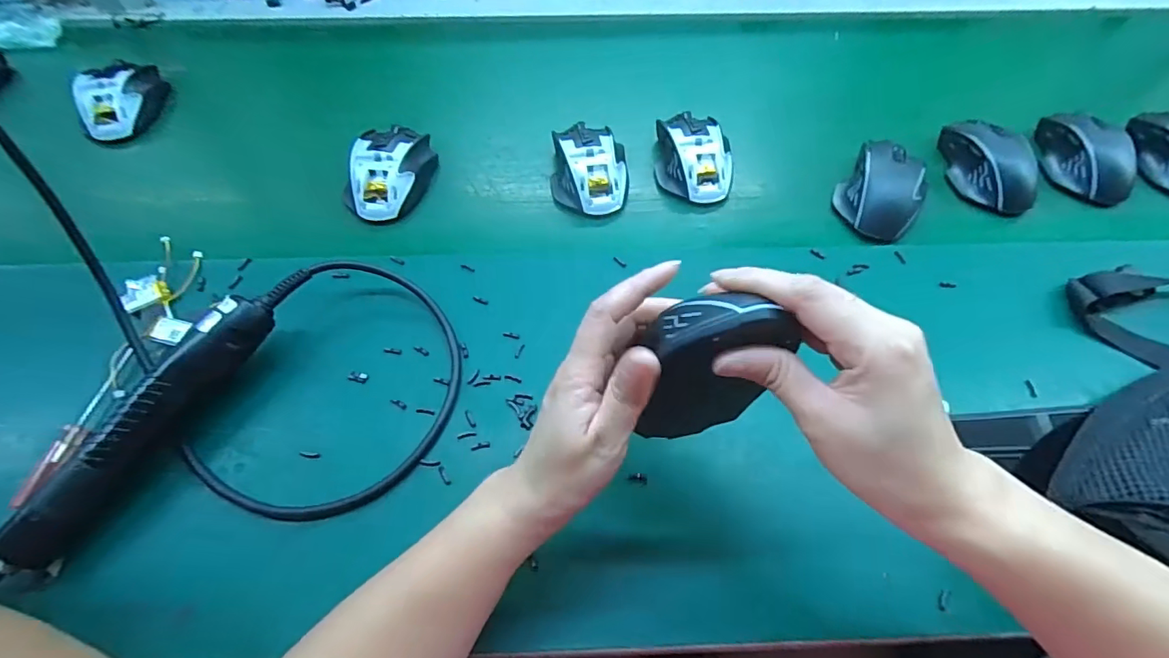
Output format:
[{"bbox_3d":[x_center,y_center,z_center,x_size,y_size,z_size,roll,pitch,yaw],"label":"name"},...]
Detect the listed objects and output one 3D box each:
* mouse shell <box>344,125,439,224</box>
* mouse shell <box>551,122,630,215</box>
[{"bbox_3d":[-0.191,-0.153,0.500,0.068,0.041,0.108,10,59,5],"label":"mouse shell"},{"bbox_3d":[0.005,-0.160,0.501,0.071,0.036,0.100,-4,59,-4],"label":"mouse shell"}]

